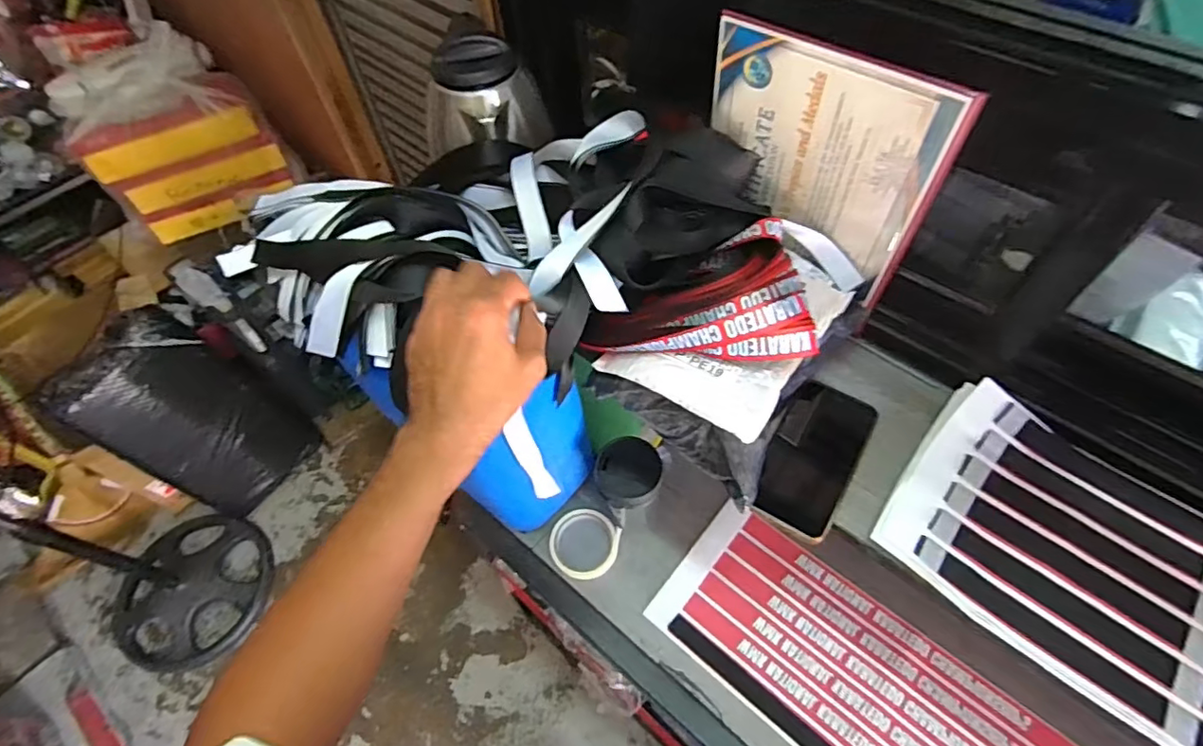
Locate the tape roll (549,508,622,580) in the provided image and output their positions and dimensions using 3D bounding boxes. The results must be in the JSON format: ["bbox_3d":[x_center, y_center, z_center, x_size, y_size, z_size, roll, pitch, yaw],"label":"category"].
[{"bbox_3d":[-0.027,0.240,0.816,0.099,0.022,0.092,-2,58,3],"label":"tape roll"}]

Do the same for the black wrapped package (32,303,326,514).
[{"bbox_3d":[-1.054,0.136,1.533,0.160,0.605,0.342,23,62,17],"label":"black wrapped package"}]

